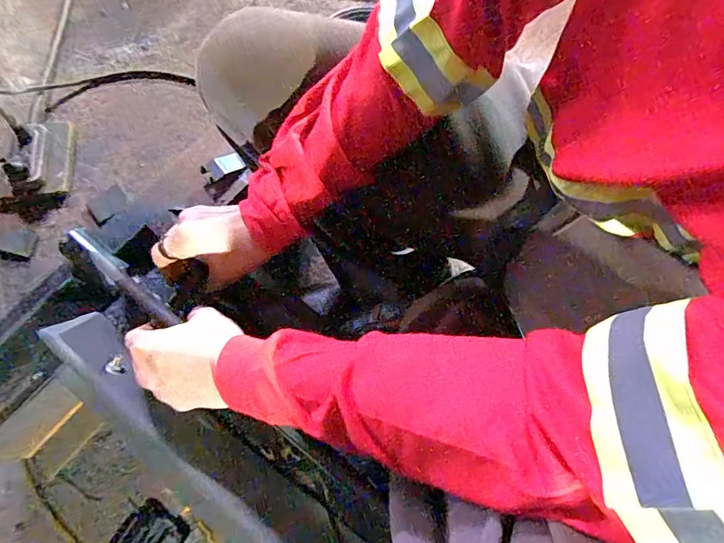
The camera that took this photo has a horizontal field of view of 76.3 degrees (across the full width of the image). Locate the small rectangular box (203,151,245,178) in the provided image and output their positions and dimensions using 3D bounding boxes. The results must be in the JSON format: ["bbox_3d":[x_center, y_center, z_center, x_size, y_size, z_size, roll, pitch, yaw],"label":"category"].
[{"bbox_3d":[-0.179,-0.138,0.600,0.047,0.012,0.026,-24,94,-14],"label":"small rectangular box"}]

